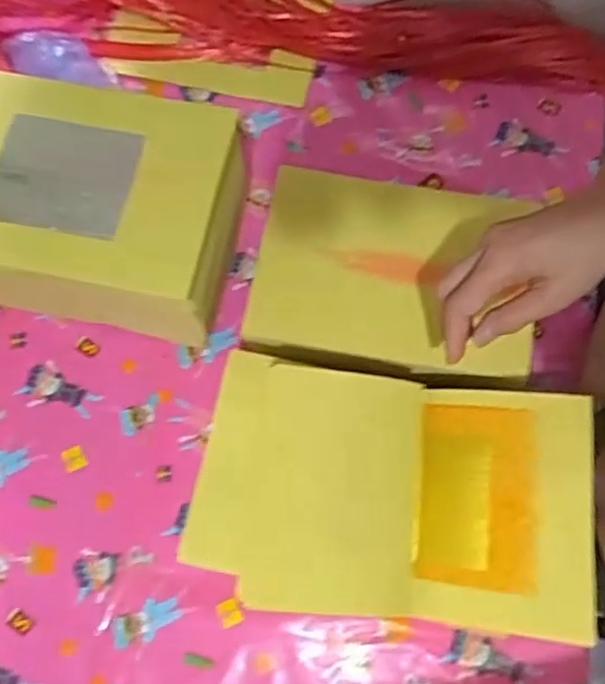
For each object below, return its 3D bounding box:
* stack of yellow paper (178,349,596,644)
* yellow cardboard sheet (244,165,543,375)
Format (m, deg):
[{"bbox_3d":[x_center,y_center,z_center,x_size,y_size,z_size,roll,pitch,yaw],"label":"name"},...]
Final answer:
[{"bbox_3d":[0.059,0.104,0.449,0.262,0.038,0.165,9,73,4],"label":"stack of yellow paper"},{"bbox_3d":[0.079,-0.060,0.545,0.228,0.022,0.158,10,84,-5],"label":"yellow cardboard sheet"}]

